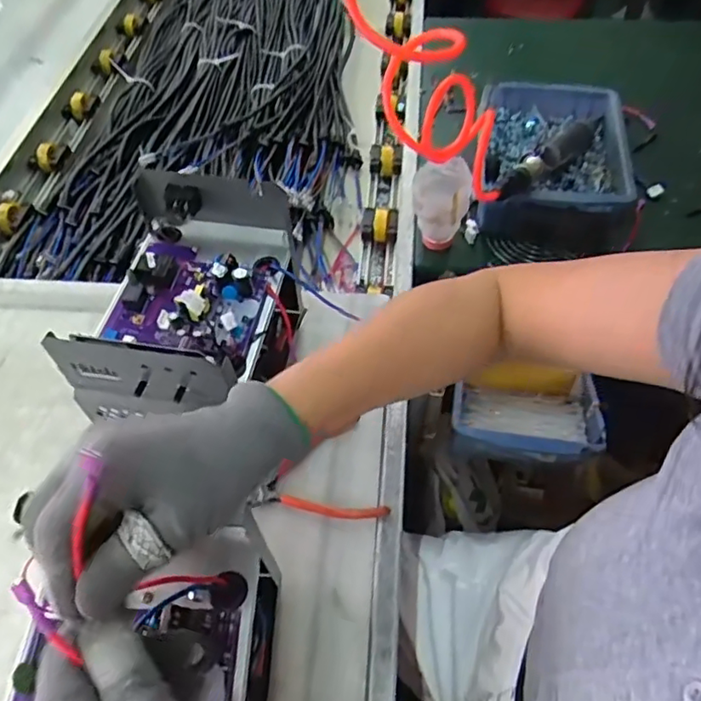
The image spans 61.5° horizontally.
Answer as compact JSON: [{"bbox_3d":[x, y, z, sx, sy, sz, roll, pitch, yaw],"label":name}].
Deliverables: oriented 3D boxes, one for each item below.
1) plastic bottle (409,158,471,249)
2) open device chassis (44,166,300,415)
[{"bbox_3d":[0.106,-0.169,0.711,0.068,0.103,0.062,11,55,10],"label":"plastic bottle"},{"bbox_3d":[-0.148,-0.049,0.533,0.148,0.099,0.207,7,55,7],"label":"open device chassis"}]

